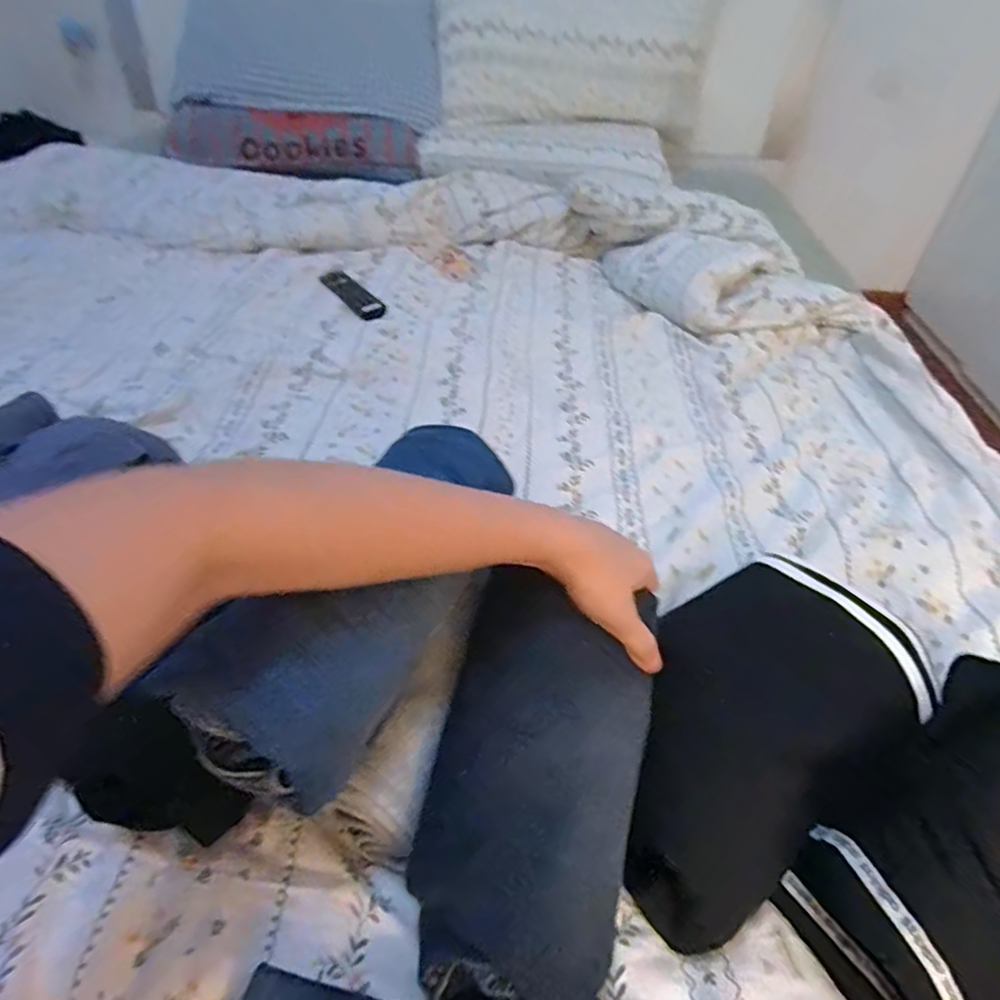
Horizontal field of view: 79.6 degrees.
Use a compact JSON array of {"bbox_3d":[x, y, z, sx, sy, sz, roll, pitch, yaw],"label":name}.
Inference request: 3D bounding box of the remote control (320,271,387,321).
[{"bbox_3d":[-0.235,-0.331,0.969,0.046,0.011,0.171,-24,49,-26],"label":"remote control"}]

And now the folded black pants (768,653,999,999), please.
[{"bbox_3d":[0.293,0.202,0.355,0.249,0.082,0.134,-28,50,-26],"label":"folded black pants"}]

